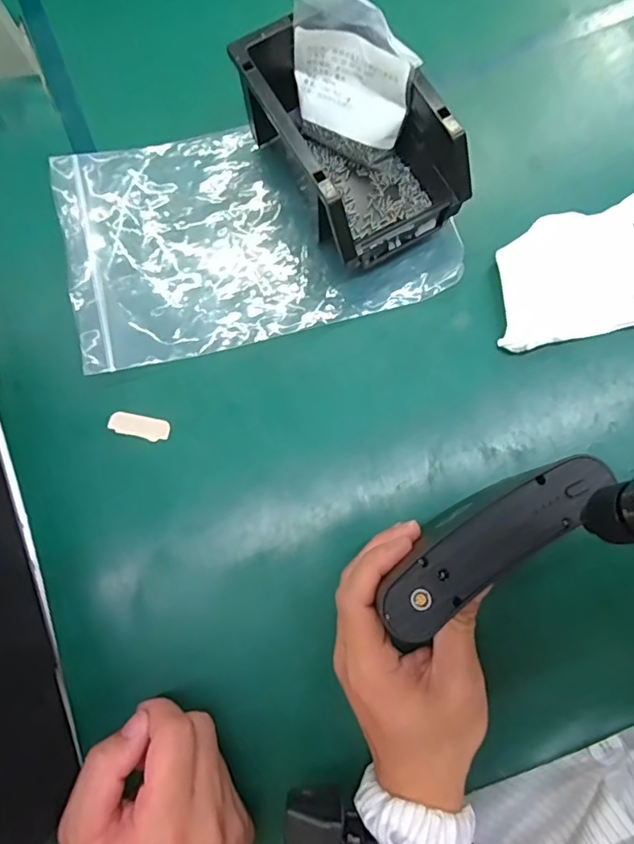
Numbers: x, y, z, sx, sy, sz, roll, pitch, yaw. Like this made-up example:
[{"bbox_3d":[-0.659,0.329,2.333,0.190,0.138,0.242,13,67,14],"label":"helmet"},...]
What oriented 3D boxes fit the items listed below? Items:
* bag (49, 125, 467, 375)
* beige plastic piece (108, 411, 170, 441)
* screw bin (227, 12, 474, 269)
[{"bbox_3d":[-0.046,-0.148,0.397,0.272,0.018,0.174,-14,78,-2],"label":"bag"},{"bbox_3d":[-0.122,0.003,0.367,0.040,0.004,0.016,12,78,3],"label":"beige plastic piece"},{"bbox_3d":[0.020,-0.200,0.375,0.097,0.073,0.168,-29,79,-6],"label":"screw bin"}]

